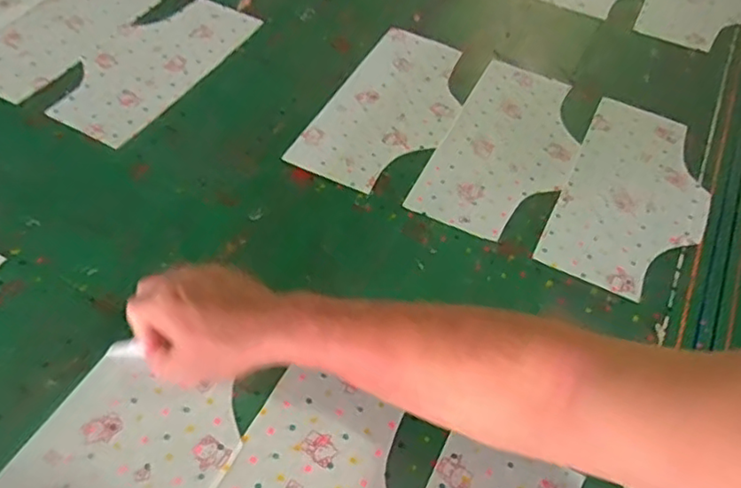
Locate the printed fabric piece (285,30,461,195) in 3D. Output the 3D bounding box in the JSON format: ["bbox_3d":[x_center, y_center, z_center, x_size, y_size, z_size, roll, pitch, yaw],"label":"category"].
[{"bbox_3d":[0.032,-0.189,0.855,0.161,0.010,0.318,22,54,13],"label":"printed fabric piece"}]

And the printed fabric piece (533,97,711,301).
[{"bbox_3d":[0.327,-0.063,0.771,0.163,0.008,0.311,24,54,13],"label":"printed fabric piece"}]

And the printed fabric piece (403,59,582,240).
[{"bbox_3d":[0.184,-0.134,0.817,0.159,0.006,0.325,22,55,15],"label":"printed fabric piece"}]

